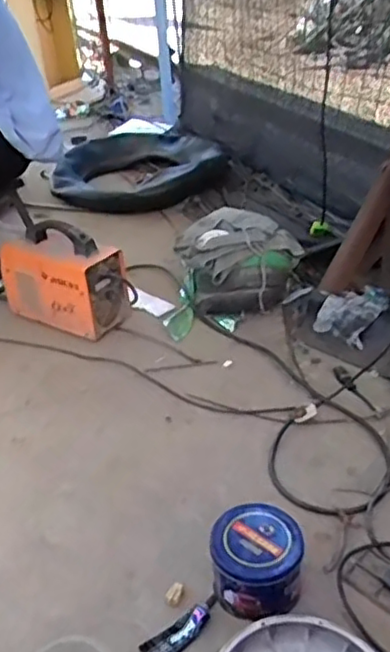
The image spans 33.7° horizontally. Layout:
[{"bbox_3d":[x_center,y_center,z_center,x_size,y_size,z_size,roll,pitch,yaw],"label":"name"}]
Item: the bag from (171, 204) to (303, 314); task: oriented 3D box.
[{"bbox_3d":[0.093,-0.157,1.532,0.260,0.222,0.240,-7,32,-7],"label":"bag"}]

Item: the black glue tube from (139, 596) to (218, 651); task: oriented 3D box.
[{"bbox_3d":[-0.015,0.401,0.847,0.116,0.014,0.039,-24,38,-30],"label":"black glue tube"}]

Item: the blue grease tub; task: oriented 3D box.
[{"bbox_3d":[0.084,0.320,0.881,0.122,0.079,0.134,1,32,6],"label":"blue grease tub"}]

